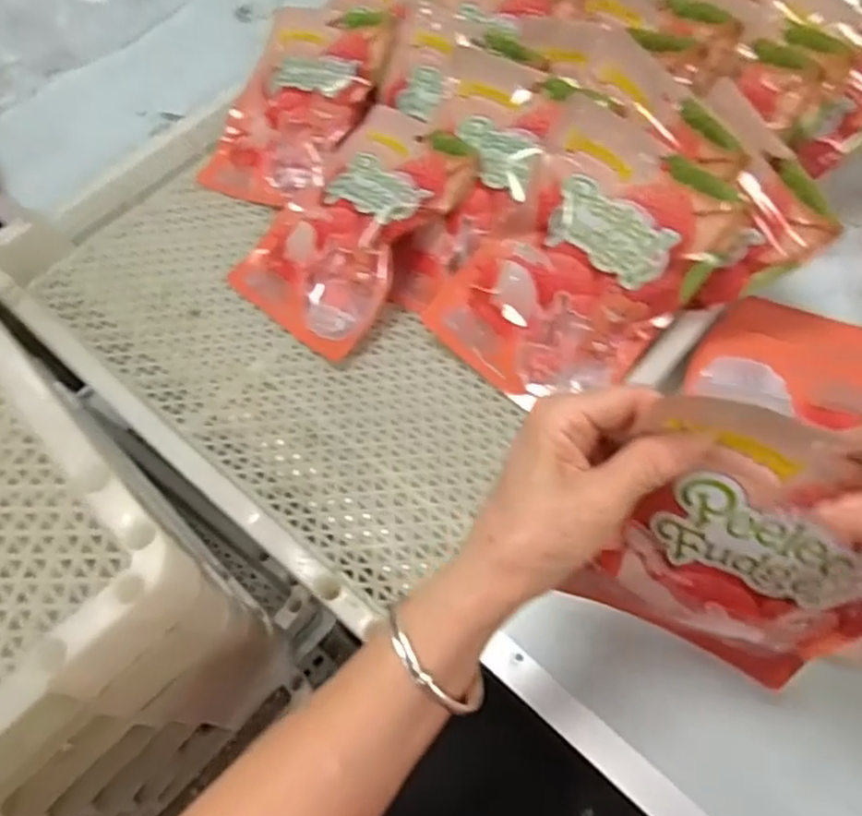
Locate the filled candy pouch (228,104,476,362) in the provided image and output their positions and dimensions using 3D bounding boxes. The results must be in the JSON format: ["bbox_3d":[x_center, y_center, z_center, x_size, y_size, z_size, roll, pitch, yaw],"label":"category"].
[{"bbox_3d":[-0.069,-0.159,0.597,0.150,0.029,0.209,42,93,29],"label":"filled candy pouch"}]

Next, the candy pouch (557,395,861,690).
[{"bbox_3d":[0.156,0.078,0.346,0.141,0.194,0.036,18,60,15],"label":"candy pouch"}]

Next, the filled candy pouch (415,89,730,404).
[{"bbox_3d":[0.109,-0.103,0.523,0.151,0.031,0.204,38,105,8],"label":"filled candy pouch"}]

